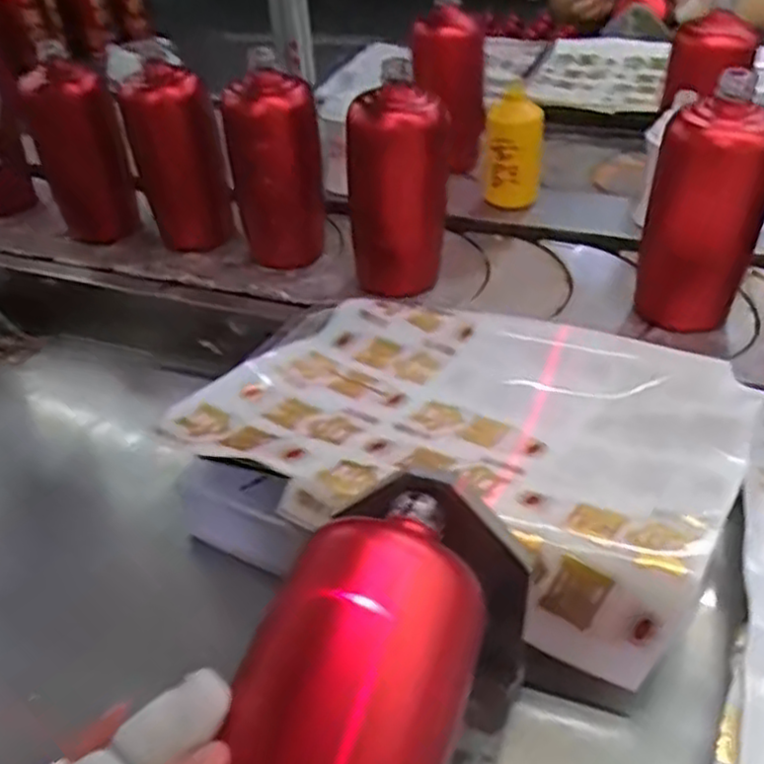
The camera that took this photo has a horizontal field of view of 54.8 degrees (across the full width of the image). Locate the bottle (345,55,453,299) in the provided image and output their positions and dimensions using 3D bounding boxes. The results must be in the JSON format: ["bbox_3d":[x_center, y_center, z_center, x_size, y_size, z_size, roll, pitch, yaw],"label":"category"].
[{"bbox_3d":[0.015,-0.172,0.624,0.085,0.162,0.070,-1,38,5],"label":"bottle"}]

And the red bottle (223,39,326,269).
[{"bbox_3d":[-0.097,-0.195,0.667,0.063,0.178,0.060,5,39,13],"label":"red bottle"}]

